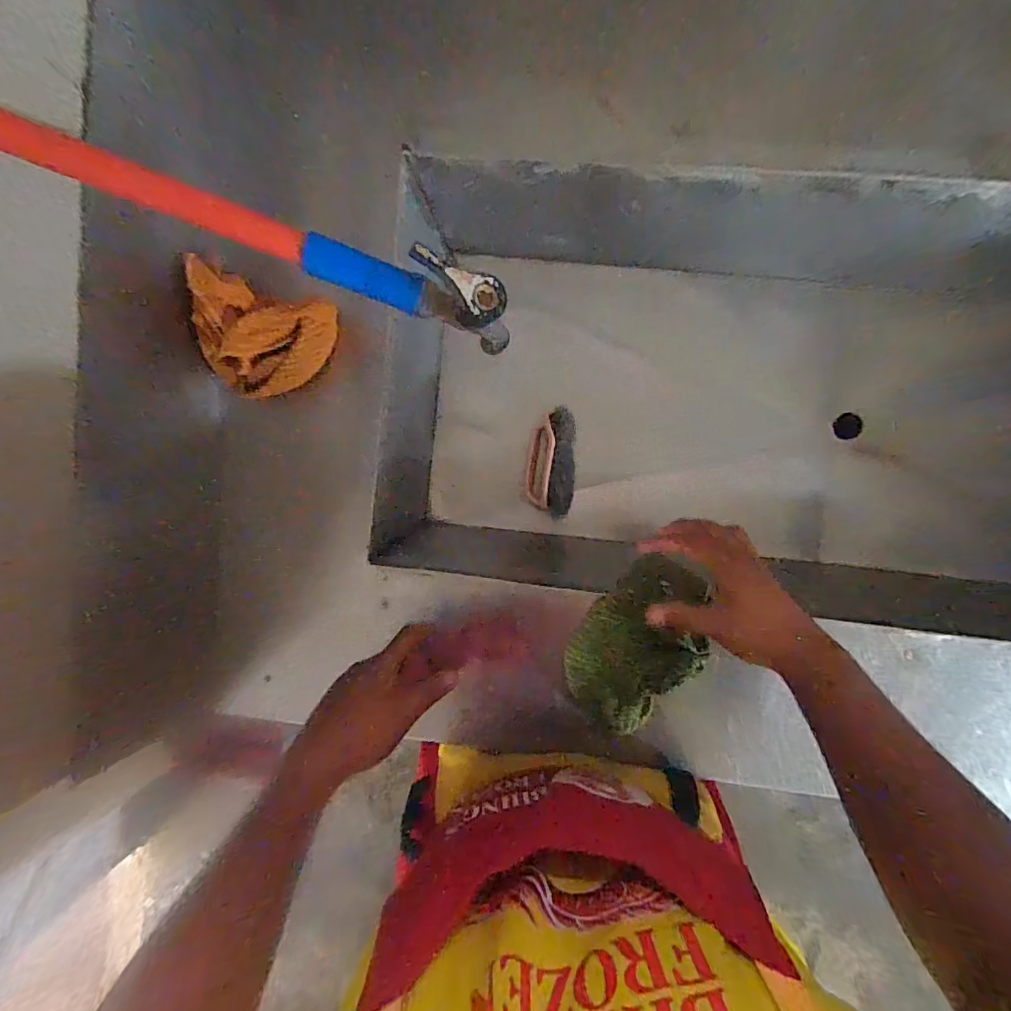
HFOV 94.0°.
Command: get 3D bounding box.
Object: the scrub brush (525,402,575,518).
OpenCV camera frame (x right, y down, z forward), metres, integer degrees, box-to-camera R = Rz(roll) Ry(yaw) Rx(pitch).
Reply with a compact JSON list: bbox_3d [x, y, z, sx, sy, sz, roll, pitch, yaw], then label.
[{"bbox_3d":[0.066,-0.058,0.681,0.069,0.050,0.161,3,107,5],"label":"scrub brush"}]

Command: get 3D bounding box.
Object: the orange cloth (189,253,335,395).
[{"bbox_3d":[-0.266,-0.179,0.512,0.141,0.037,0.115,13,108,-23],"label":"orange cloth"}]

